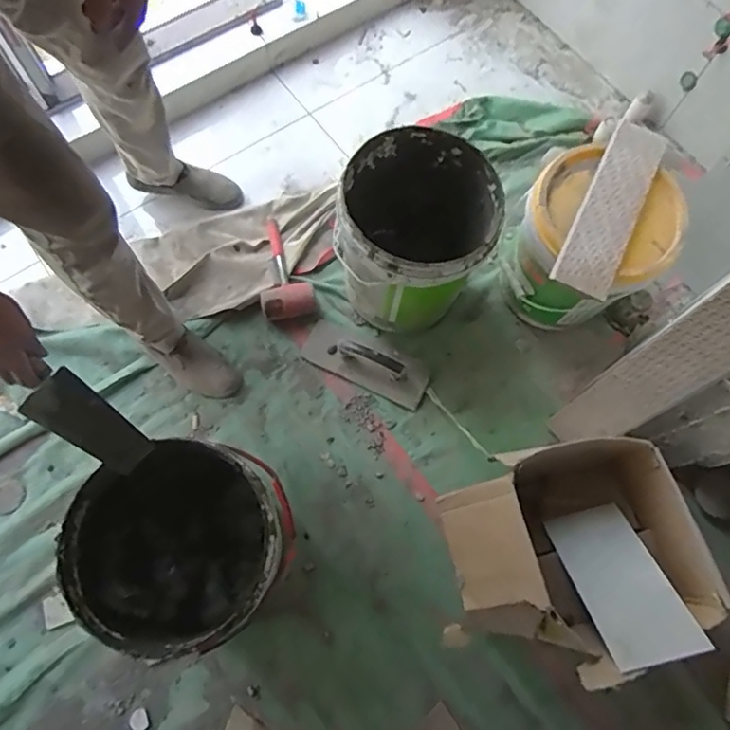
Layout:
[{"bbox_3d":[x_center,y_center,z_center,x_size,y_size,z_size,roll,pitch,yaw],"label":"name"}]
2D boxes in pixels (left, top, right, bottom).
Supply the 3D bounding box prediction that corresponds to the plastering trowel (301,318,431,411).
[{"bbox_3d":[0.005,-0.016,1.270,0.299,0.054,0.121,27,71,7],"label":"plastering trowel"}]

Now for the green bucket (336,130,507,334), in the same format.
[{"bbox_3d":[0.099,-0.266,1.201,0.307,0.355,0.334,0,70,1],"label":"green bucket"}]

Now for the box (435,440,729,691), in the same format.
[{"bbox_3d":[0.379,0.356,1.068,0.468,0.196,0.404,-11,71,-6],"label":"box"}]

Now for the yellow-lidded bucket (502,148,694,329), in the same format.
[{"bbox_3d":[0.457,-0.239,1.216,0.290,0.337,0.279,0,70,1],"label":"yellow-lidded bucket"}]

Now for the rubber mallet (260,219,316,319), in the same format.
[{"bbox_3d":[-0.210,-0.228,1.361,0.125,0.070,0.281,-16,58,-8],"label":"rubber mallet"}]

